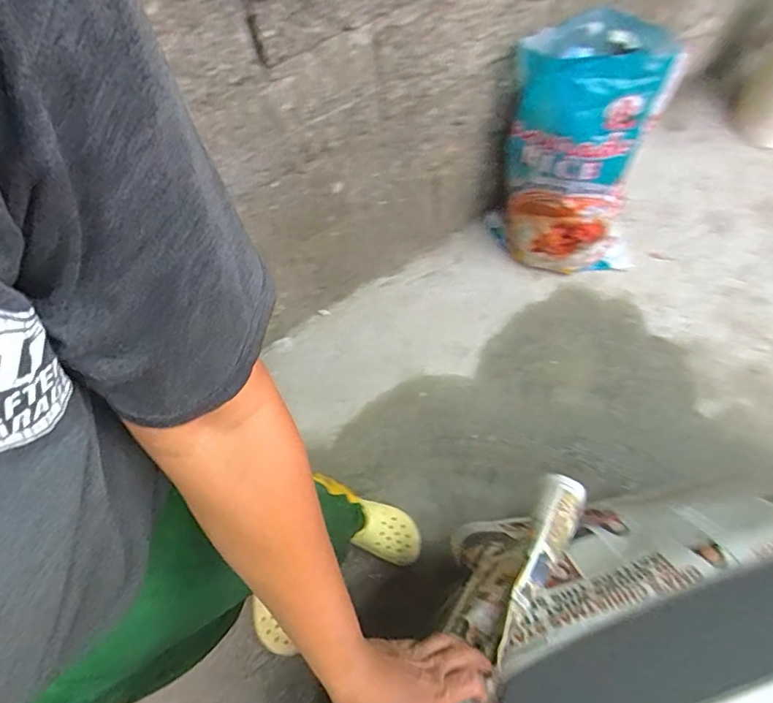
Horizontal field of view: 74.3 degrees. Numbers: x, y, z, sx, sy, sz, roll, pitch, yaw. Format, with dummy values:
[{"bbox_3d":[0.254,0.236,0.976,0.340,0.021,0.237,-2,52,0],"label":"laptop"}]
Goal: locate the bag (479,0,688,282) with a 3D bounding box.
[{"bbox_3d":[0.509,-0.482,1.339,0.409,0.604,0.273,39,73,19],"label":"bag"}]

